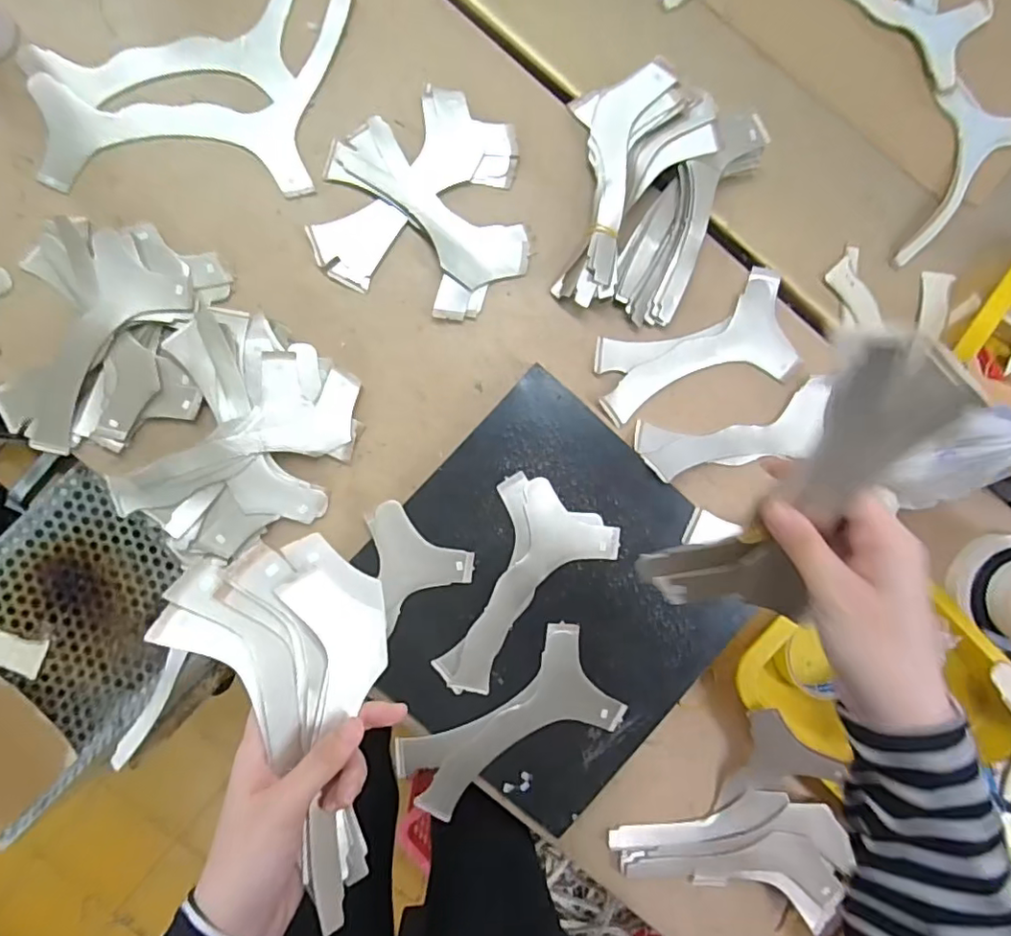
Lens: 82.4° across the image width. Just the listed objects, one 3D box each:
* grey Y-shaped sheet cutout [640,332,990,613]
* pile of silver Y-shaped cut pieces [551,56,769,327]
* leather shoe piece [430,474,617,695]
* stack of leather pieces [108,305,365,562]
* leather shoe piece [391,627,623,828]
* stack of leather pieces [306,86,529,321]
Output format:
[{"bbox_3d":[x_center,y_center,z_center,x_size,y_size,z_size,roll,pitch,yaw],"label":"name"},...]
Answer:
[{"bbox_3d":[0.148,0.022,0.302,0.069,0.028,0.189,23,127,-5],"label":"grey Y-shaped sheet cutout"},{"bbox_3d":[0.127,-0.239,0.517,0.171,0.041,0.208,21,89,-3],"label":"pile of silver Y-shaped cut pieces"},{"bbox_3d":[0.008,0.109,0.506,0.108,0.008,0.189,32,89,-3],"label":"leather shoe piece"},{"bbox_3d":[-0.229,-0.018,0.496,0.167,0.041,0.209,27,89,-3],"label":"stack of leather pieces"},{"bbox_3d":[0.000,0.225,0.507,0.191,0.011,0.097,-31,92,-2],"label":"leather shoe piece"},{"bbox_3d":[-0.068,-0.241,0.515,0.183,0.018,0.189,12,90,-3],"label":"stack of leather pieces"}]

